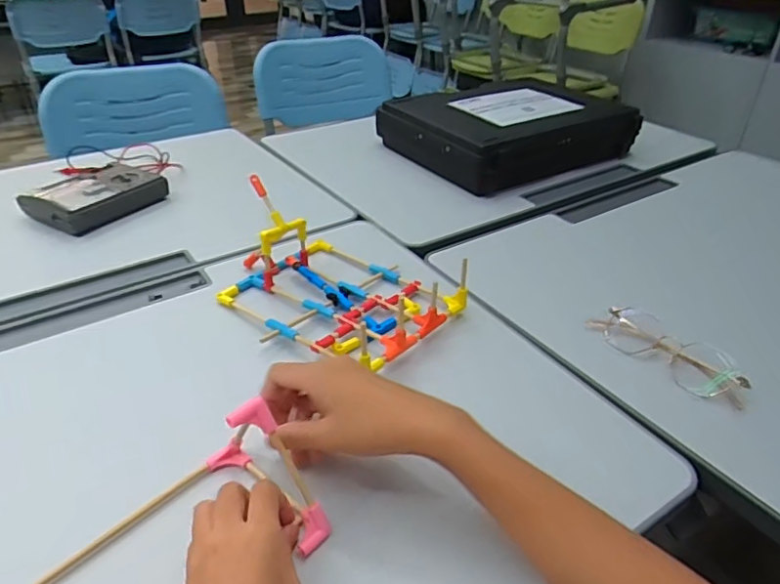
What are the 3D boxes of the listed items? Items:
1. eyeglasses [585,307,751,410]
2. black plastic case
[{"bbox_3d":[0.270,0.056,0.538,0.057,0.033,0.144,-21,40,-28],"label":"eyeglasses"},{"bbox_3d":[0.200,-0.283,0.974,0.351,0.091,0.276,-19,39,-27],"label":"black plastic case"}]

